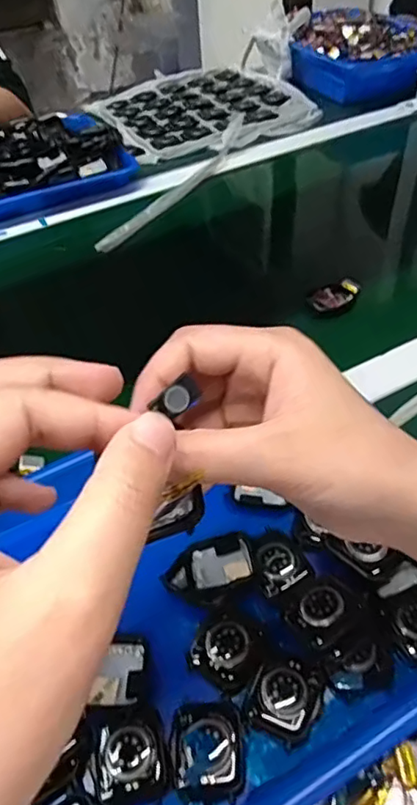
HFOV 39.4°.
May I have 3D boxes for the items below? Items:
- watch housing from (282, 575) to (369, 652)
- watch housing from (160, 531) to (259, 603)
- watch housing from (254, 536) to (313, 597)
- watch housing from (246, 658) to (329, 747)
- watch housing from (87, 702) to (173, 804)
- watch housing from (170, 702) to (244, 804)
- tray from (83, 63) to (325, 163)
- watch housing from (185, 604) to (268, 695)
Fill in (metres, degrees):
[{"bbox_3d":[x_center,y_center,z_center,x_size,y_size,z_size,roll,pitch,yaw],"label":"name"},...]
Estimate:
[{"bbox_3d":[0.066,0.118,0.331,0.039,0.015,0.038,-2,46,2],"label":"watch housing"},{"bbox_3d":[0.002,0.102,0.353,0.056,0.009,0.038,-18,48,-13],"label":"watch housing"},{"bbox_3d":[0.044,0.100,0.358,0.031,0.012,0.029,-26,50,-20],"label":"watch housing"},{"bbox_3d":[0.041,0.160,0.311,0.035,0.011,0.037,23,52,24],"label":"watch housing"},{"bbox_3d":[-0.040,0.179,0.296,0.038,0.007,0.044,-13,47,-8],"label":"watch housing"},{"bbox_3d":[-0.001,0.178,0.296,0.035,0.013,0.042,-3,46,1],"label":"watch housing"},{"bbox_3d":[-0.015,-0.463,0.910,0.289,0.024,0.297,-21,48,-16],"label":"tray"},{"bbox_3d":[0.012,0.138,0.327,0.039,0.010,0.039,30,55,28],"label":"watch housing"}]

